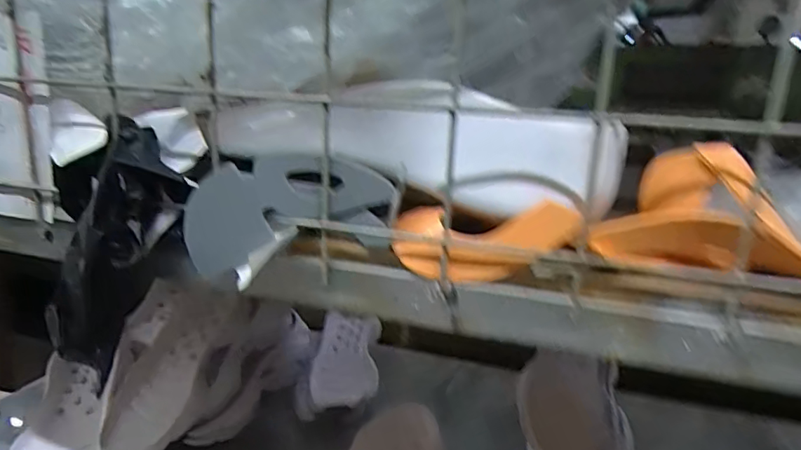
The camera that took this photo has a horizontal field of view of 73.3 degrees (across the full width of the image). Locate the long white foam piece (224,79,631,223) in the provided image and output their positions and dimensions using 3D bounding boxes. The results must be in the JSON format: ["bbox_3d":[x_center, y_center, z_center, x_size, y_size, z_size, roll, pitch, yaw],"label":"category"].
[{"bbox_3d":[-0.011,-0.045,0.300,0.249,0.056,0.052,7,14,18],"label":"long white foam piece"}]

